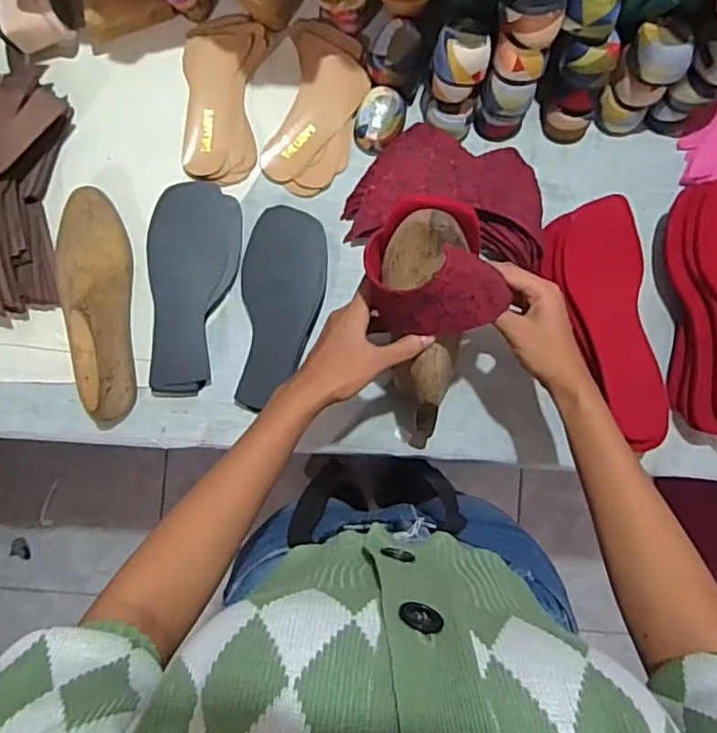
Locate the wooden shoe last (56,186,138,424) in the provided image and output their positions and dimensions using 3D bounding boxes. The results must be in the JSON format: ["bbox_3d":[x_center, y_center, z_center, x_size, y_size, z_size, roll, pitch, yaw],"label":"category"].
[{"bbox_3d":[-0.270,-0.066,0.632,0.068,0.074,0.237,-12,87,-1],"label":"wooden shoe last"}]

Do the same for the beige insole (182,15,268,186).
[{"bbox_3d":[-0.150,-0.293,0.674,0.084,0.015,0.176,6,87,0],"label":"beige insole"}]

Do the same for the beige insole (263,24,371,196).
[{"bbox_3d":[-0.044,-0.283,0.683,0.089,0.007,0.187,13,87,1],"label":"beige insole"}]

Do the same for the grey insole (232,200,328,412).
[{"bbox_3d":[-0.082,-0.062,0.660,0.086,0.015,0.207,4,87,0],"label":"grey insole"}]

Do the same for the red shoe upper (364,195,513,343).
[{"bbox_3d":[0.062,-0.077,0.496,0.103,0.083,0.102,-13,88,-1],"label":"red shoe upper"}]

